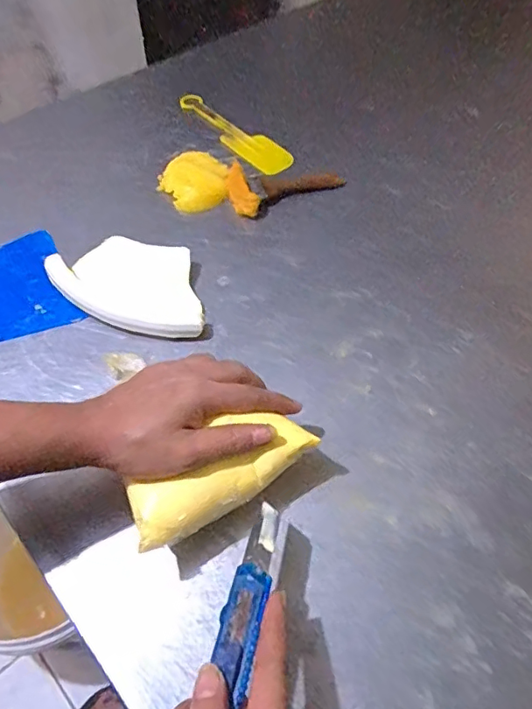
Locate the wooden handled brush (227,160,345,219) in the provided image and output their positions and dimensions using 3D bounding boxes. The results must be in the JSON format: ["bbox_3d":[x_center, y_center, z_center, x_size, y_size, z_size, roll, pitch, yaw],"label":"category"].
[{"bbox_3d":[0.024,-0.185,0.581,0.131,0.022,0.062,-5,56,-6],"label":"wooden handled brush"}]

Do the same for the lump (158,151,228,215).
[{"bbox_3d":[-0.077,-0.196,0.592,0.078,0.016,0.076,1,55,-1],"label":"lump"}]

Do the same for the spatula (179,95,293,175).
[{"bbox_3d":[-0.044,-0.282,0.656,0.061,0.010,0.187,-36,63,-23],"label":"spatula"}]

